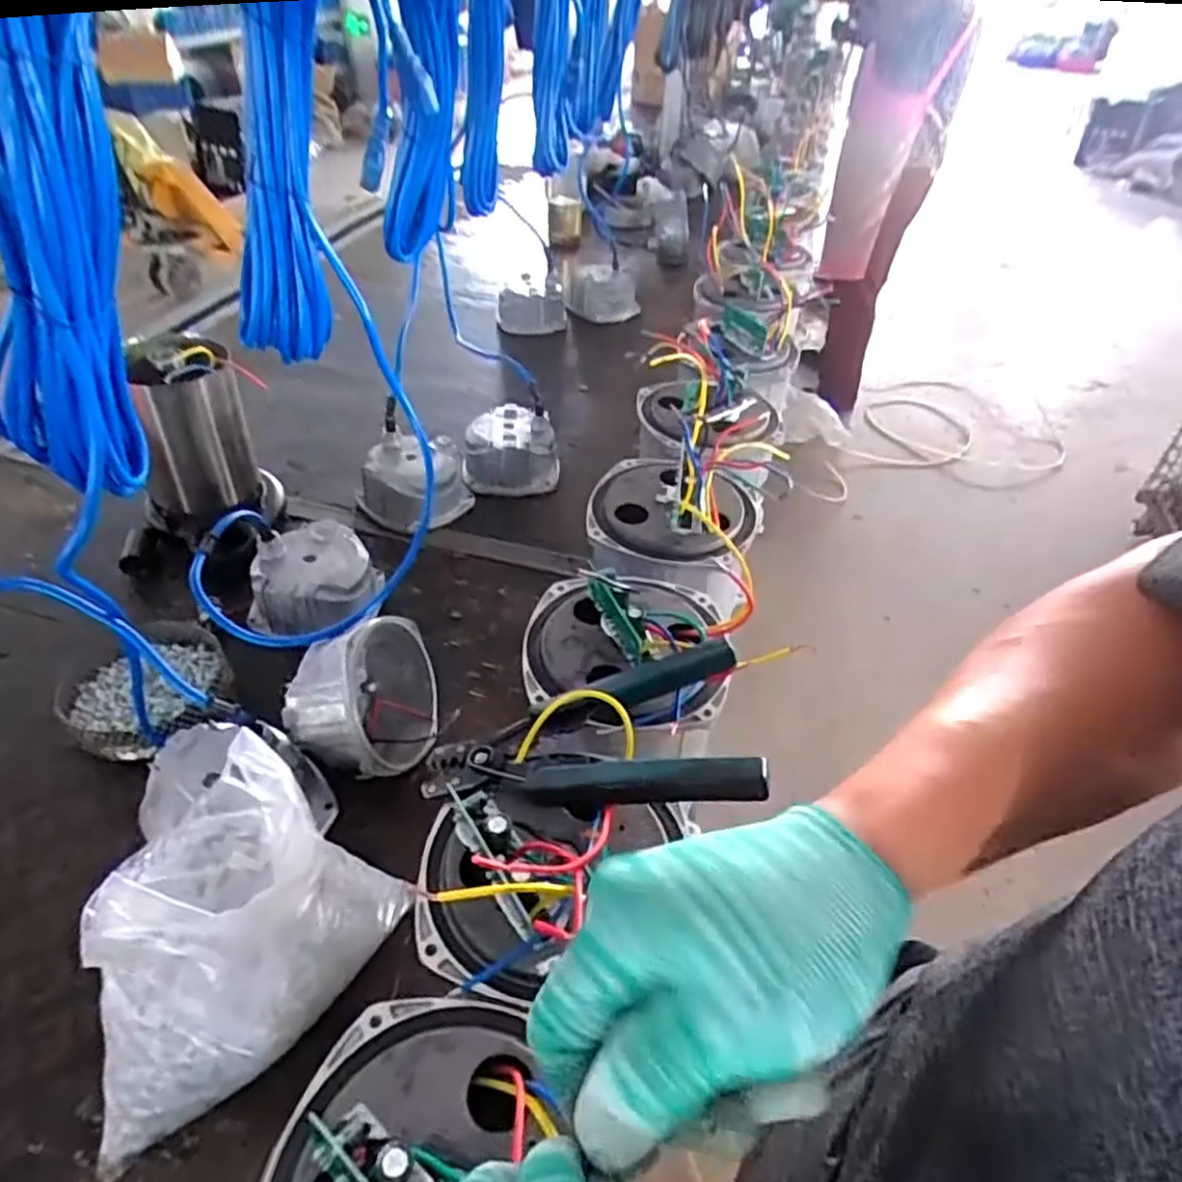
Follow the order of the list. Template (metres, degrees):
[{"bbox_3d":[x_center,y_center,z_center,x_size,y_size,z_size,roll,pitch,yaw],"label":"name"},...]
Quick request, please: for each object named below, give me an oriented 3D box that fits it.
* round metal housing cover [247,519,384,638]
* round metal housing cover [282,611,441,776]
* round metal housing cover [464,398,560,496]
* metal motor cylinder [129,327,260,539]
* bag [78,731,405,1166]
[{"bbox_3d":[-0.288,-0.007,0.793,0.111,0.077,0.125,16,44,16],"label":"round metal housing cover"},{"bbox_3d":[-0.200,0.094,0.651,0.079,0.130,0.132,-12,78,18],"label":"round metal housing cover"},{"bbox_3d":[-0.106,-0.191,1.003,0.117,0.084,0.118,1,42,-1],"label":"round metal housing cover"},{"bbox_3d":[-0.458,-0.165,0.859,0.126,0.236,0.108,-20,46,-23],"label":"metal motor cylinder"},{"bbox_3d":[-0.230,0.221,0.476,0.152,0.172,0.208,5,42,4],"label":"bag"}]

